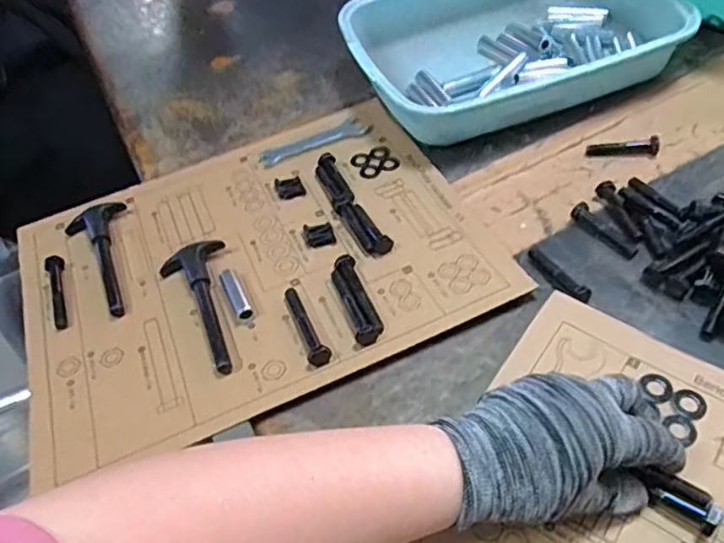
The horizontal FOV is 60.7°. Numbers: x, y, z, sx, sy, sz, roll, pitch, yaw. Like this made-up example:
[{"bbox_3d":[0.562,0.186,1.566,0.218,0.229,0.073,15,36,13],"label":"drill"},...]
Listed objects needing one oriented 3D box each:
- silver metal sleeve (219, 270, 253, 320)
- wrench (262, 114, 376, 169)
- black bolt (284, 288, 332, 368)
[{"bbox_3d":[-0.099,0.018,0.487,0.013,0.012,0.048,-26,51,-12],"label":"silver metal sleeve"},{"bbox_3d":[-0.046,-0.130,0.617,0.110,0.005,0.036,-25,51,-12],"label":"wrench"},{"bbox_3d":[-0.041,0.038,0.462,0.015,0.012,0.078,-20,50,-8],"label":"black bolt"}]

